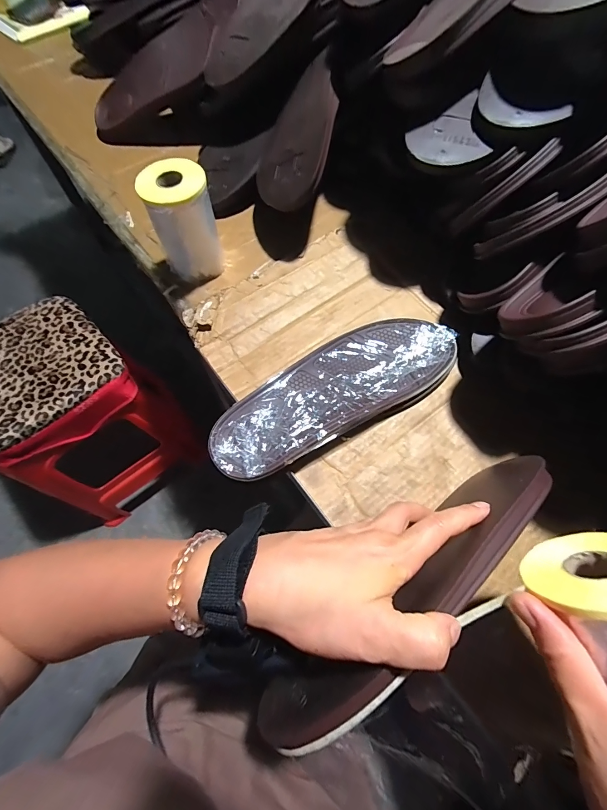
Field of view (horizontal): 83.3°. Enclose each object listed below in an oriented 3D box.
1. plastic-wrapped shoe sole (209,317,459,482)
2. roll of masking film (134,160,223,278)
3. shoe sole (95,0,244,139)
[{"bbox_3d":[0.033,-0.017,0.347,0.264,0.037,0.101,-32,71,-12],"label":"plastic-wrapped shoe sole"},{"bbox_3d":[-0.130,-0.198,0.382,0.067,0.110,0.057,-16,69,-7],"label":"roll of masking film"},{"bbox_3d":[-0.202,-0.483,0.489,0.279,0.039,0.097,-19,66,22],"label":"shoe sole"}]

